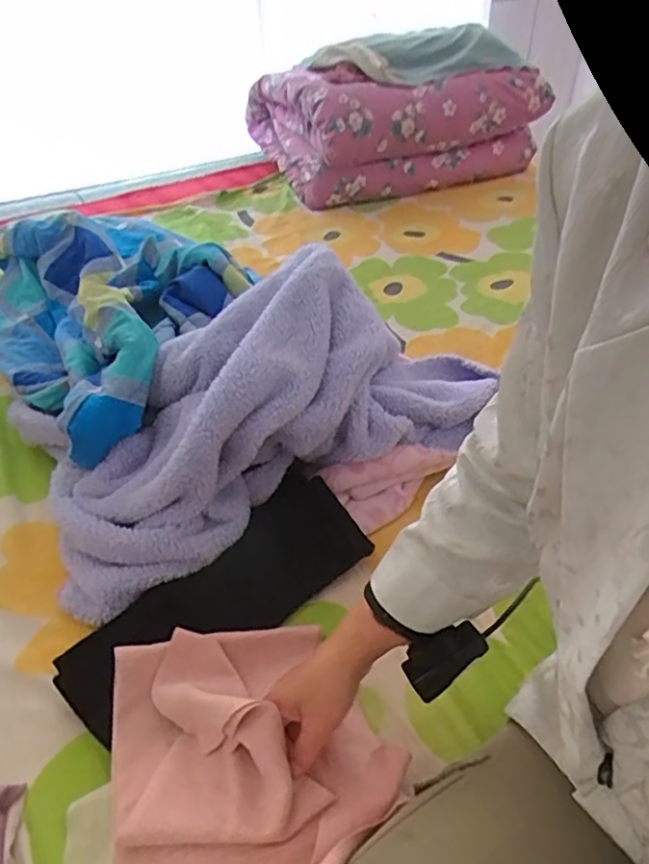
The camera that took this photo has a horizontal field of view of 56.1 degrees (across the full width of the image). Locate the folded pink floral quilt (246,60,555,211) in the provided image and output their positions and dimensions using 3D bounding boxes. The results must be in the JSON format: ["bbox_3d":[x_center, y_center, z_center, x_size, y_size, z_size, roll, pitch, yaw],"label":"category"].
[{"bbox_3d":[0.171,-0.851,1.615,0.640,0.296,0.477,-21,45,-20],"label":"folded pink floral quilt"}]

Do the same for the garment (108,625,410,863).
[{"bbox_3d":[-0.050,0.298,0.473,0.229,0.107,0.354,-16,44,-15],"label":"garment"}]

